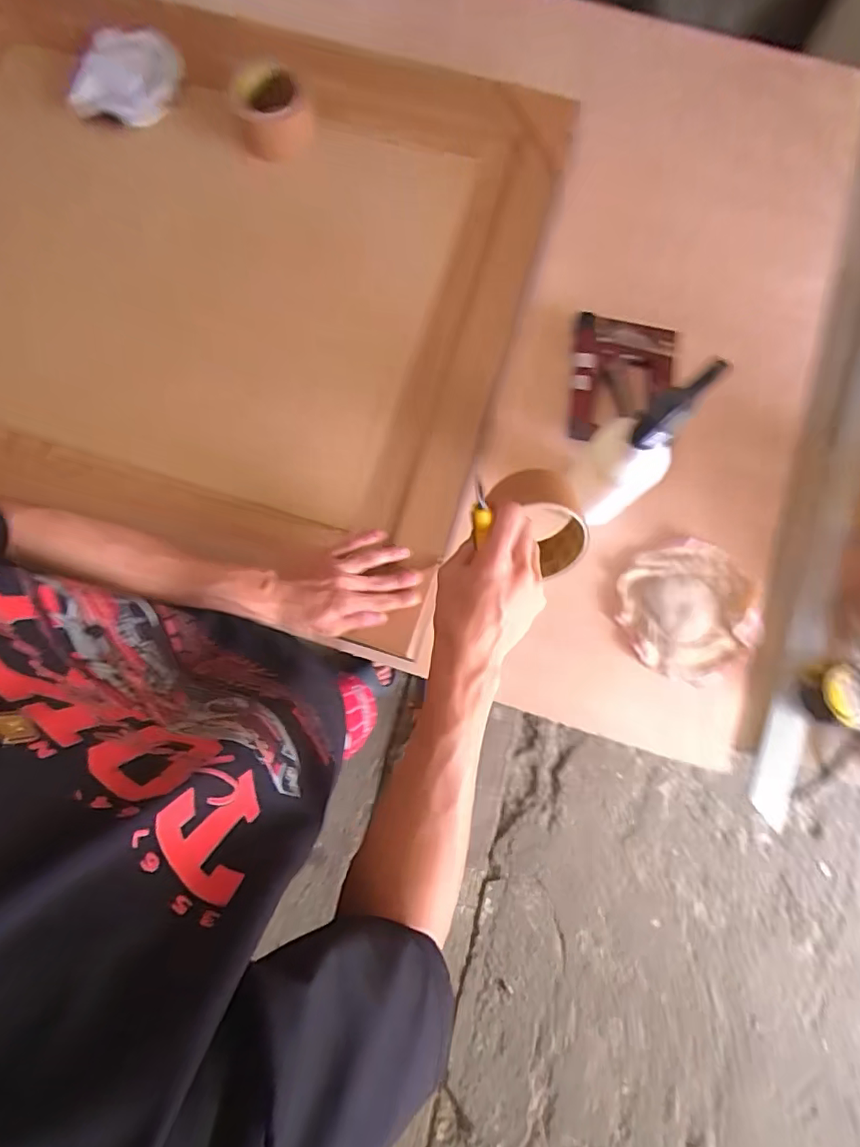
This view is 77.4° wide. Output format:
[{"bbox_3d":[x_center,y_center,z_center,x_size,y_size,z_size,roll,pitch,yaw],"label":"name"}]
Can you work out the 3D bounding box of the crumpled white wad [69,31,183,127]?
[{"bbox_3d":[-0.391,-0.634,0.684,0.133,0.025,0.129,3,78,1],"label":"crumpled white wad"}]

